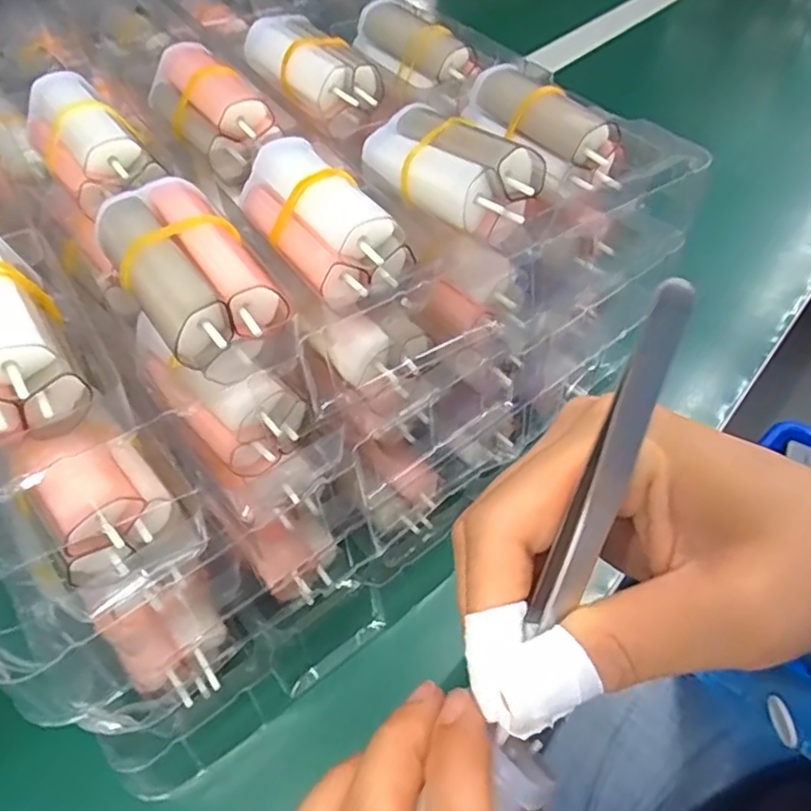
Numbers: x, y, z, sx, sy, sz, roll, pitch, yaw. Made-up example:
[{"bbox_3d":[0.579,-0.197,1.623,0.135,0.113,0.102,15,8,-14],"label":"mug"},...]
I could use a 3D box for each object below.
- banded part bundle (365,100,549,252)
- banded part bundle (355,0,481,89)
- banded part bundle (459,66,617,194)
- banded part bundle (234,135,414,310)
[{"bbox_3d":[0.015,-0.086,0.223,0.033,0.027,0.069,-35,59,-26],"label":"banded part bundle"},{"bbox_3d":[0.005,-0.171,0.298,0.024,0.023,0.061,-33,58,-25],"label":"banded part bundle"},{"bbox_3d":[0.052,-0.111,0.249,0.026,0.022,0.065,-29,57,-23],"label":"banded part bundle"},{"bbox_3d":[-0.028,-0.062,0.212,0.031,0.028,0.066,-27,56,-22],"label":"banded part bundle"}]

